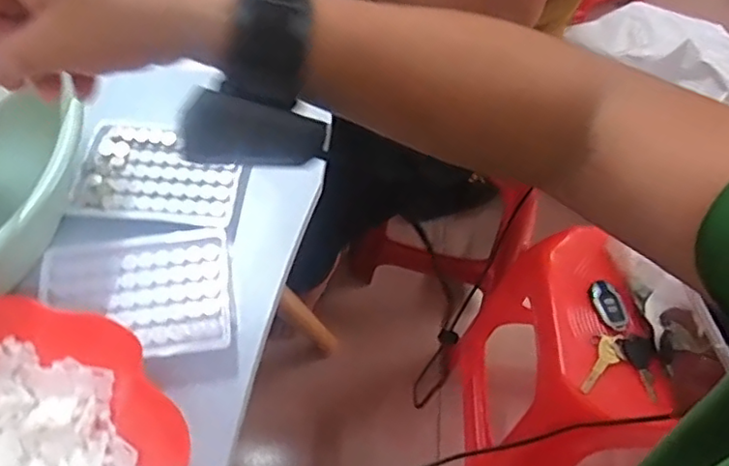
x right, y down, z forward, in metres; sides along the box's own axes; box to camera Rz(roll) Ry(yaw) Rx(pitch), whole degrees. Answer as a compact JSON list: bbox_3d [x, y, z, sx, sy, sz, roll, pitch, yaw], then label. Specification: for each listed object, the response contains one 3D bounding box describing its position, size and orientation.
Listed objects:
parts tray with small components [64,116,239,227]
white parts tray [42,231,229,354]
[{"bbox_3d":[-0.167,-0.049,0.506,0.126,0.011,0.093,6,55,1],"label":"parts tray with small components"},{"bbox_3d":[-0.161,0.045,0.440,0.127,0.010,0.100,-7,56,-8],"label":"white parts tray"}]

